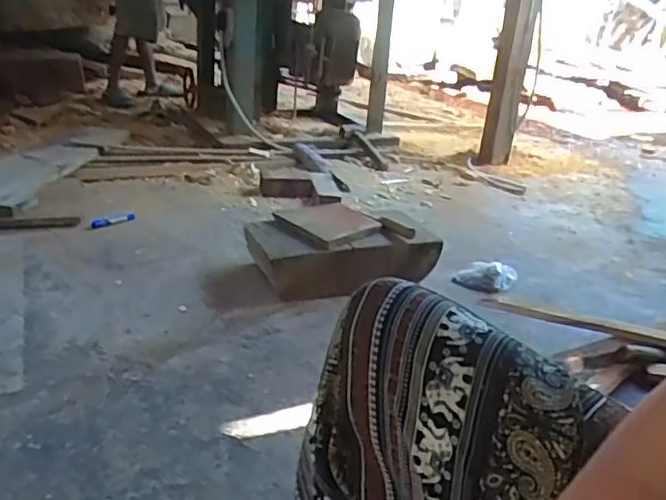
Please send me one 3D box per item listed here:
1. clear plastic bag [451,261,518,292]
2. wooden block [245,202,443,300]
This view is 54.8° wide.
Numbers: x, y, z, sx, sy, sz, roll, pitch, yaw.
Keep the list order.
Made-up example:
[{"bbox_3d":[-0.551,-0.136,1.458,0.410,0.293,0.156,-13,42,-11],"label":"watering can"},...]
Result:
[{"bbox_3d":[0.394,0.063,1.644,0.166,0.079,0.059,7,22,2],"label":"clear plastic bag"},{"bbox_3d":[0.021,-0.002,1.619,0.448,0.154,0.252,-4,24,-24],"label":"wooden block"}]

